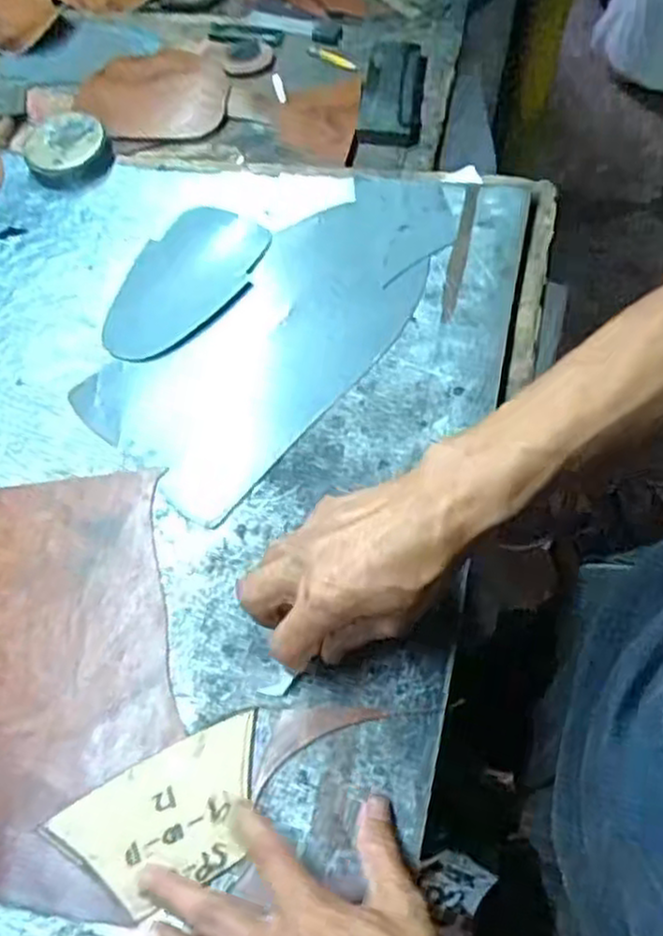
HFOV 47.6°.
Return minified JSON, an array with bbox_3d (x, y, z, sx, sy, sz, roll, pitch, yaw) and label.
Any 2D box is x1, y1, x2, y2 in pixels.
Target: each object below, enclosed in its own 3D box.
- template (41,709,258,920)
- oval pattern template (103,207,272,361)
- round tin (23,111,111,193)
[{"bbox_3d":[-0.089,0.195,0.419,0.119,0.004,0.072,-27,62,-11],"label":"template"},{"bbox_3d":[-0.121,-0.152,0.621,0.102,0.009,0.162,16,65,17],"label":"oval pattern template"},{"bbox_3d":[-0.243,-0.292,0.693,0.078,0.035,0.075,-2,60,3],"label":"round tin"}]

